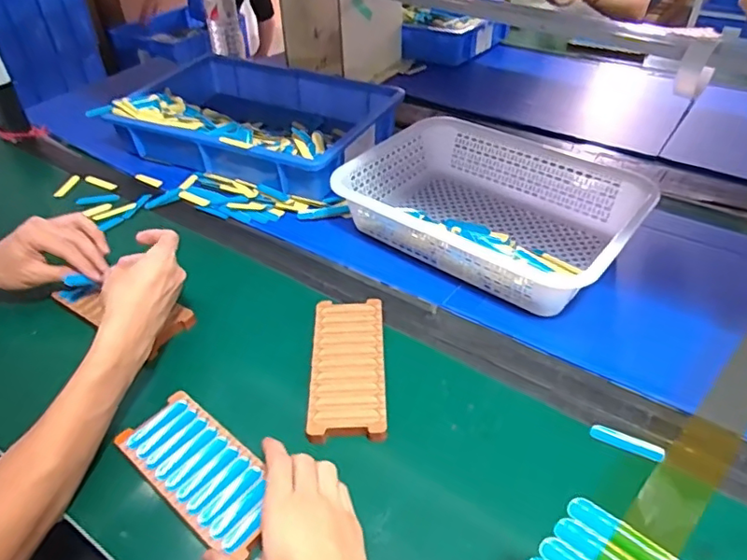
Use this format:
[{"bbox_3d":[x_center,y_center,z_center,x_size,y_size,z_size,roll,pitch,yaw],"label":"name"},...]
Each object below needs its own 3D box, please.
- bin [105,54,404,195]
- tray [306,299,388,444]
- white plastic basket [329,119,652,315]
[{"bbox_3d":[-0.197,-0.277,0.945,0.427,0.089,0.310,16,43,20],"label":"bin"},{"bbox_3d":[-0.026,0.087,0.576,0.075,0.011,0.176,-2,40,1],"label":"tray"},{"bbox_3d":[0.160,-0.101,0.734,0.348,0.081,0.261,25,48,29],"label":"white plastic basket"}]

